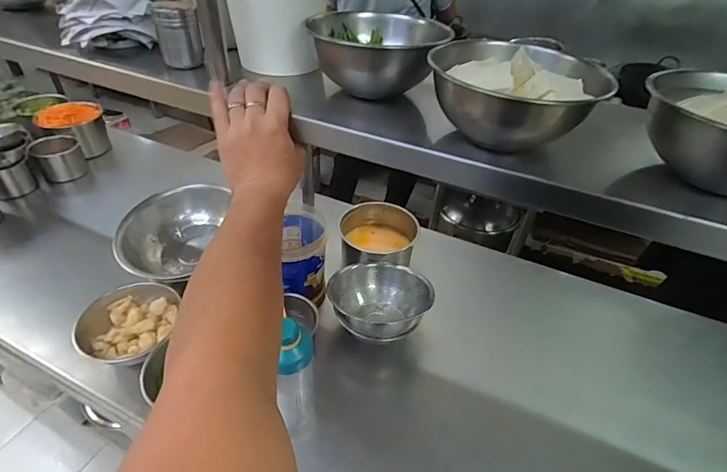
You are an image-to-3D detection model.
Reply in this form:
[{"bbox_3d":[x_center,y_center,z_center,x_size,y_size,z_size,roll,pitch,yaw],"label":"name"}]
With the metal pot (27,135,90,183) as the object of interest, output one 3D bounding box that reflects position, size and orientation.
[{"bbox_3d":[-0.881,-0.220,1.157,0.119,0.106,0.131,-23,47,-29],"label":"metal pot"}]

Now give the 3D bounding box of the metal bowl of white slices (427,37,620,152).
[{"bbox_3d":[0.142,-0.135,0.391,0.150,0.078,0.137,5,40,1],"label":"metal bowl of white slices"}]

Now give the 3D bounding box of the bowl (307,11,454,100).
[{"bbox_3d":[0.016,-0.220,0.482,0.148,0.074,0.131,-8,41,-14],"label":"bowl"}]

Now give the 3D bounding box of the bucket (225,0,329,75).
[{"bbox_3d":[-0.117,-0.289,0.526,0.121,0.110,0.120,3,40,-2],"label":"bucket"}]

